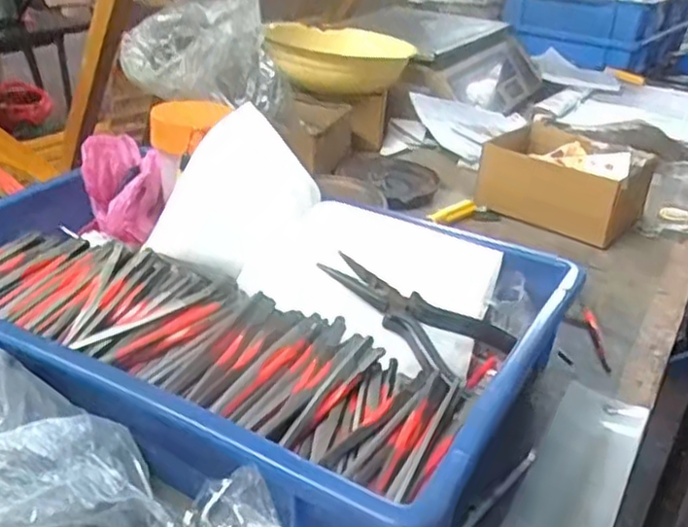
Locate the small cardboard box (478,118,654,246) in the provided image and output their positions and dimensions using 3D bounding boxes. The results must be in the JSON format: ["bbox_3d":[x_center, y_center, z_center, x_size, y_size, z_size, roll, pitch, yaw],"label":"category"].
[{"bbox_3d":[0.230,-0.085,0.736,0.153,0.071,0.116,18,32,26],"label":"small cardboard box"}]

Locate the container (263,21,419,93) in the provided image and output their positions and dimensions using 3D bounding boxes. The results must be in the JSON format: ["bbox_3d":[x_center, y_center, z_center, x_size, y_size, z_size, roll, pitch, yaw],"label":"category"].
[{"bbox_3d":[-0.004,-0.259,0.889,0.182,0.052,0.153,0,29,-5],"label":"container"}]

